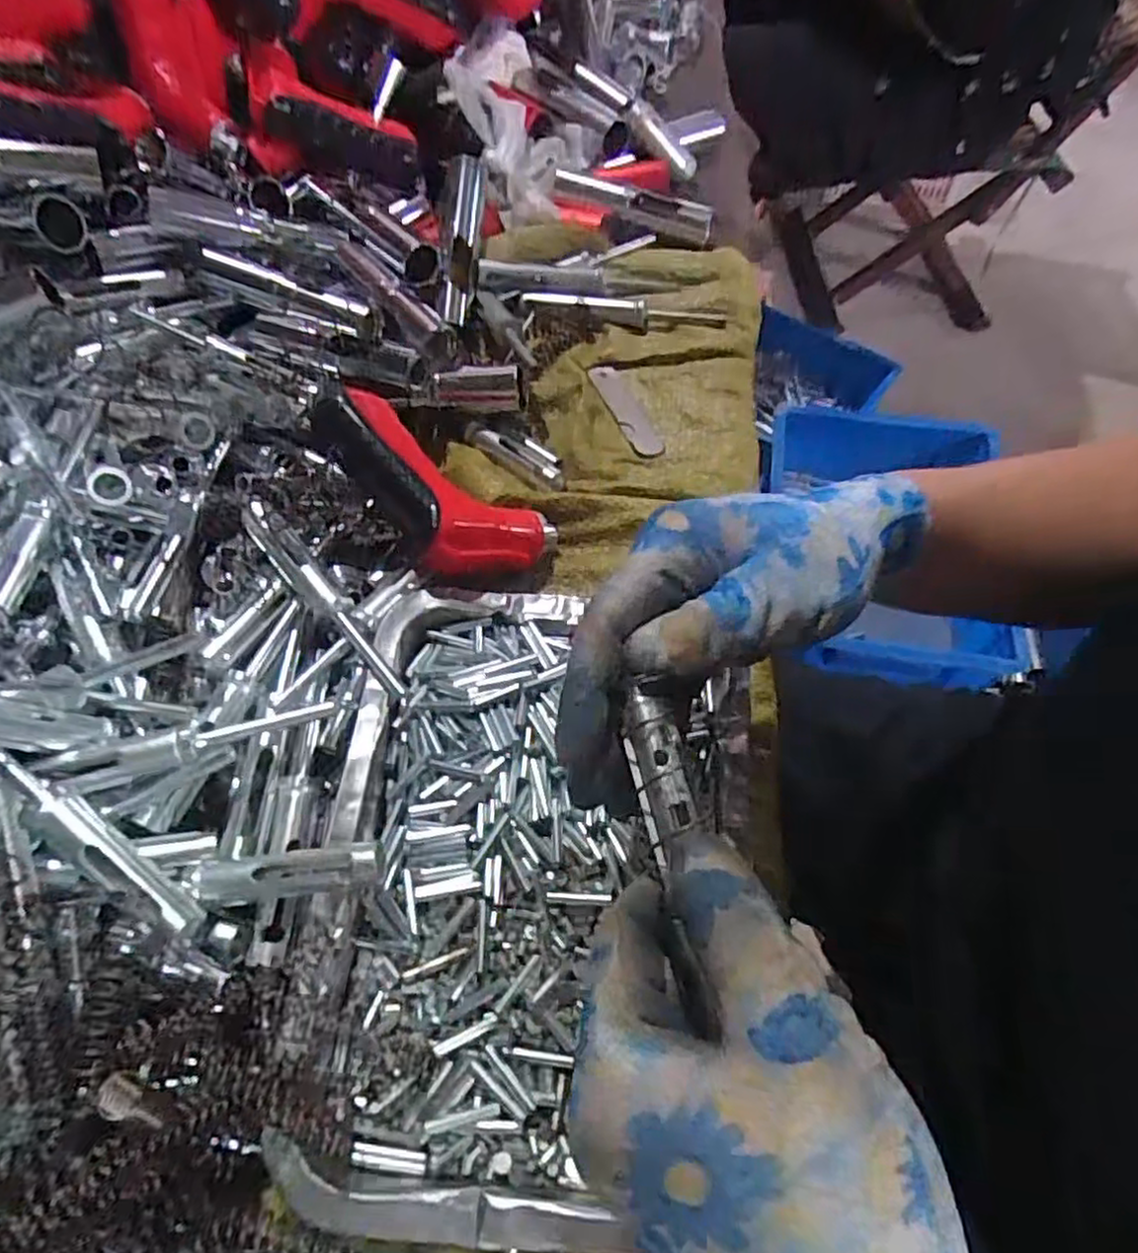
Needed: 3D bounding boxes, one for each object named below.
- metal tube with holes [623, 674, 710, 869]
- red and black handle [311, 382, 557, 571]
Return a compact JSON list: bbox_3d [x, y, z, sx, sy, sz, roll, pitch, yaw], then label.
[{"bbox_3d":[0.029,0.045,0.219,0.016,0.013,0.052,-6,67,-2],"label":"metal tube with holes"},{"bbox_3d":[-0.071,-0.072,0.366,0.132,0.027,0.067,38,66,-9],"label":"red and black handle"}]

